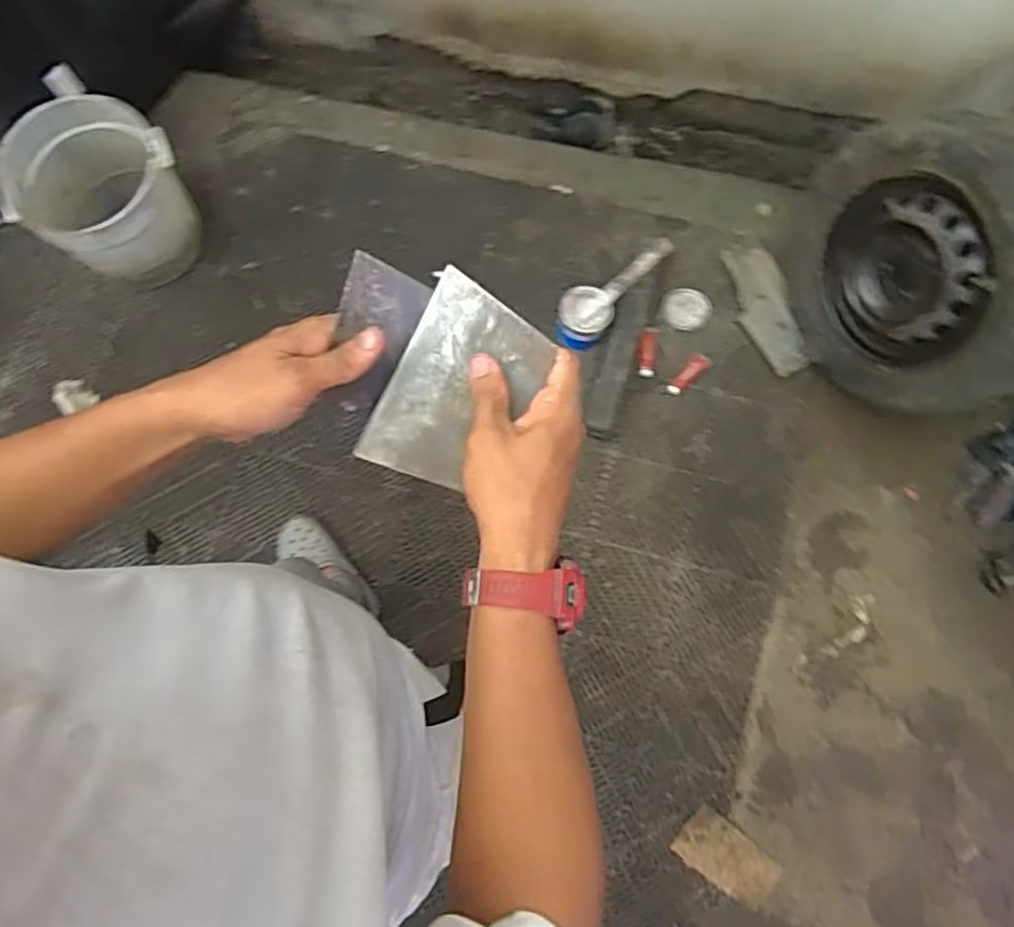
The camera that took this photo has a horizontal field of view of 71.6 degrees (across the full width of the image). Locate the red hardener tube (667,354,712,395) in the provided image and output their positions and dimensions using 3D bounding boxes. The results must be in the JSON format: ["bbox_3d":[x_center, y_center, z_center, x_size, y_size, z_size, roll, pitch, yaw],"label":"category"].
[{"bbox_3d":[0.417,-0.208,1.615,0.123,0.035,0.040,-42,81,-8],"label":"red hardener tube"}]

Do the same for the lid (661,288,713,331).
[{"bbox_3d":[0.422,-0.363,1.657,0.114,0.022,0.095,1,78,1],"label":"lid"}]

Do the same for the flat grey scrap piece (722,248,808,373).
[{"bbox_3d":[0.595,-0.352,1.622,0.109,0.034,0.308,-14,78,-3],"label":"flat grey scrap piece"}]

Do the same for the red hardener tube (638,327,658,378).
[{"bbox_3d":[0.327,-0.263,1.635,0.047,0.045,0.127,3,78,1],"label":"red hardener tube"}]

